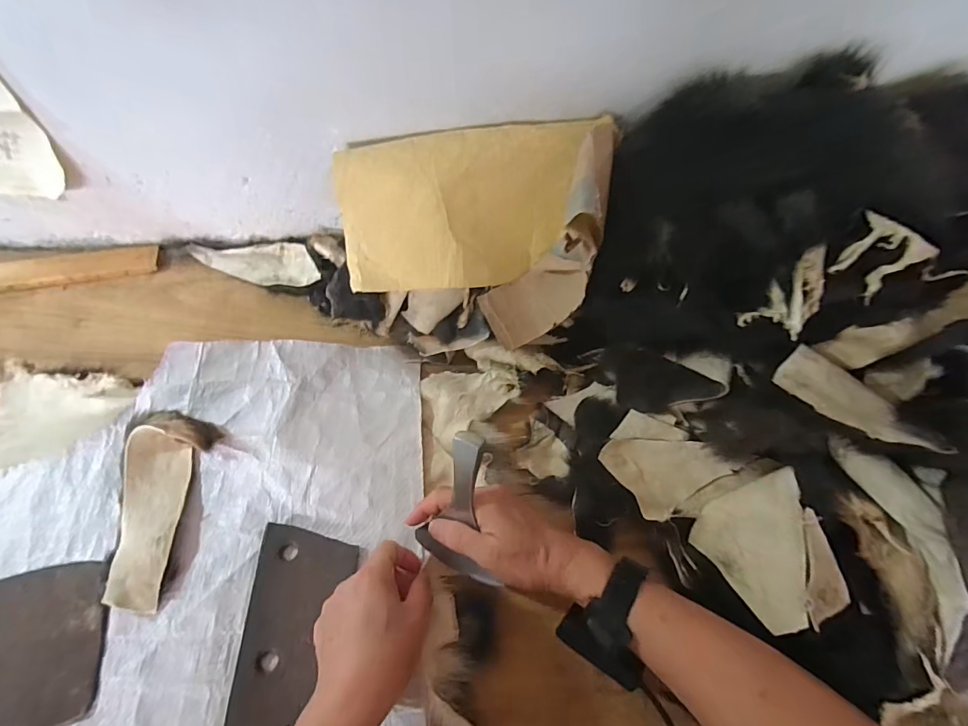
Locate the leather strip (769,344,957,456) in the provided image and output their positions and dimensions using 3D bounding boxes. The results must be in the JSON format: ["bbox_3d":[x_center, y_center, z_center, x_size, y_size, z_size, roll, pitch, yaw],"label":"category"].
[{"bbox_3d":[0.304,0.028,0.353,0.057,0.039,0.112,-32,65,-19],"label":"leather strip"}]

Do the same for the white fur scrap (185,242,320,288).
[{"bbox_3d":[-0.311,-0.140,0.596,0.200,0.015,0.063,6,73,13],"label":"white fur scrap"}]

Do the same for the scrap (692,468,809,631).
[{"bbox_3d":[0.233,0.155,0.361,0.011,0.098,0.107,19,39,-30],"label":"scrap"}]

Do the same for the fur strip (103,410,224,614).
[{"bbox_3d":[-0.313,0.130,0.399,0.080,0.050,0.167,1,56,-4],"label":"fur strip"}]

